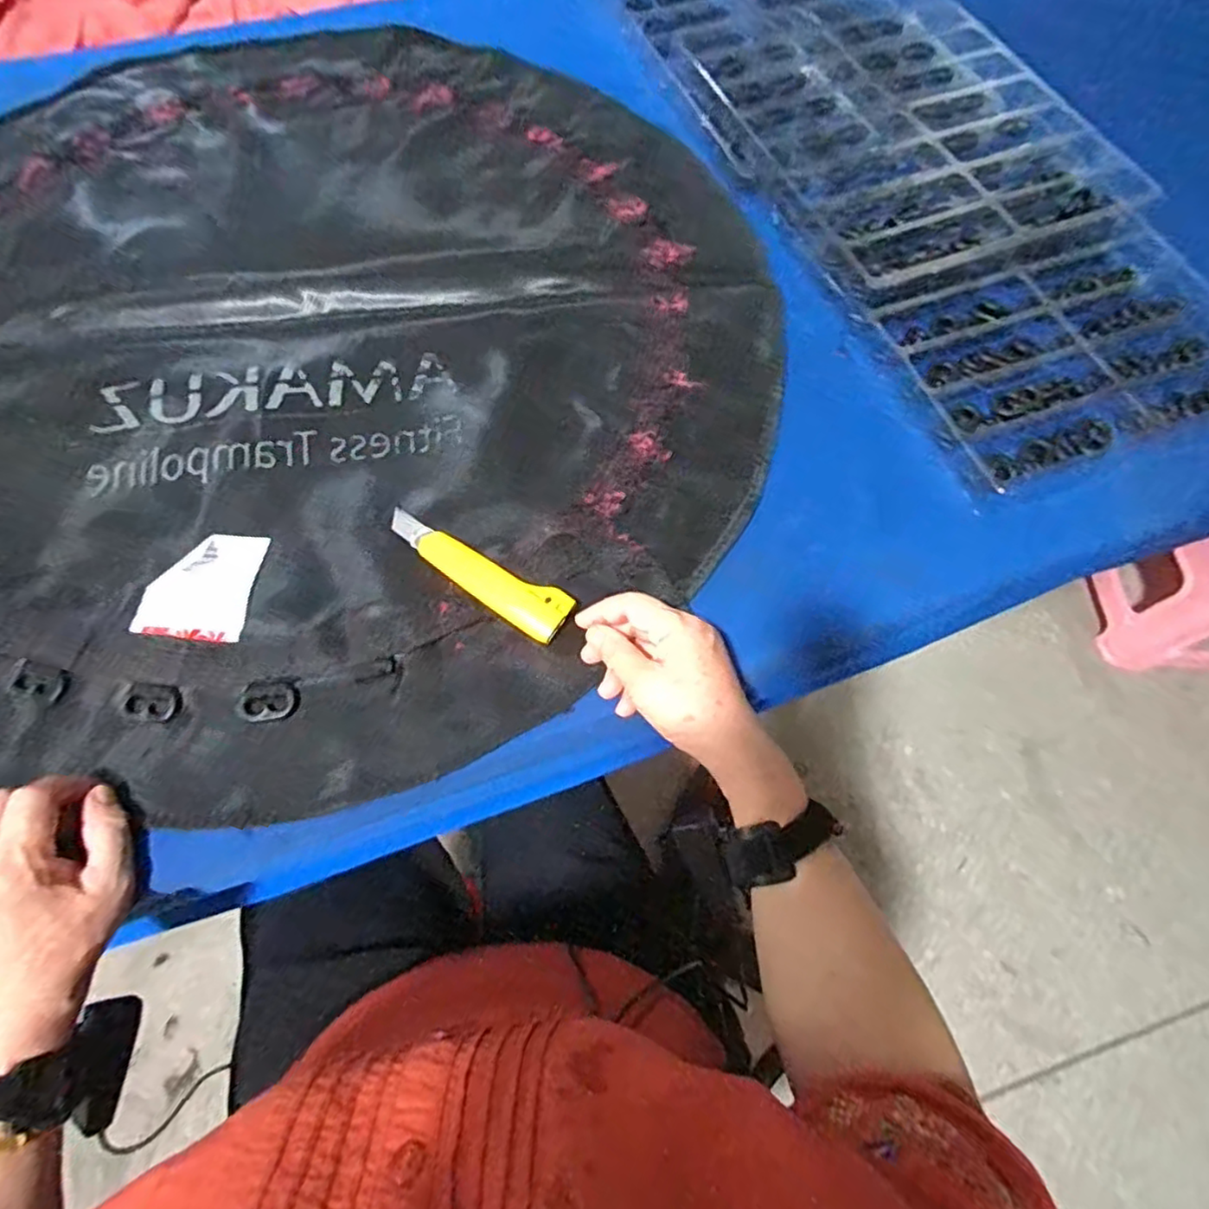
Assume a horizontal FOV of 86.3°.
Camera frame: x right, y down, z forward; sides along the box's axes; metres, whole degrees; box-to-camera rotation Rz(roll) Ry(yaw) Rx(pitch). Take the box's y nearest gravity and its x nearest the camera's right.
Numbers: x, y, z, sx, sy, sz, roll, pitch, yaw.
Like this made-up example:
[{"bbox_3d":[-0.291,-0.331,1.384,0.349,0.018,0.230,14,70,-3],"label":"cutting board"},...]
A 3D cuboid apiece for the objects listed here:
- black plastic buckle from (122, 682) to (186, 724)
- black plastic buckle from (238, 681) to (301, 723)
[{"bbox_3d":[-0.328,0.070,0.469,0.042,0.004,0.027,16,70,4],"label":"black plastic buckle"},{"bbox_3d":[-0.243,0.070,0.467,0.042,0.004,0.030,-2,69,-2],"label":"black plastic buckle"}]

